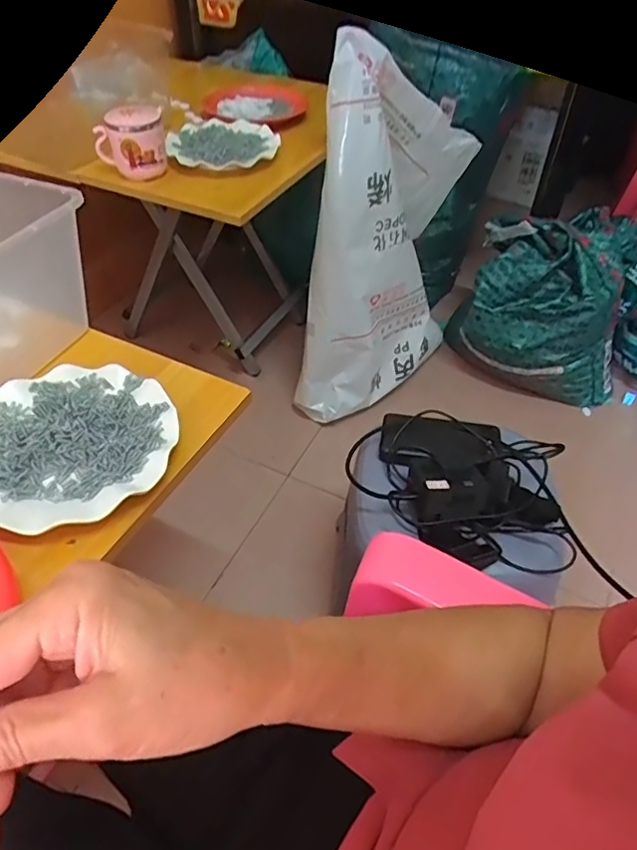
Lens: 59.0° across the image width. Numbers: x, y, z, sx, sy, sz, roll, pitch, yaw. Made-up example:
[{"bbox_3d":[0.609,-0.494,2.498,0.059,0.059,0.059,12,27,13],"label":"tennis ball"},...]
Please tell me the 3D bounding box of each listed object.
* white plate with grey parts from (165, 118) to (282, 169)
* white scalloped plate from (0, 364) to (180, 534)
[{"bbox_3d":[-0.153,-0.450,0.904,0.176,0.021,0.148,-2,48,-2],"label":"white plate with grey parts"},{"bbox_3d":[-0.216,0.014,0.485,0.178,0.023,0.173,0,48,0],"label":"white scalloped plate"}]

